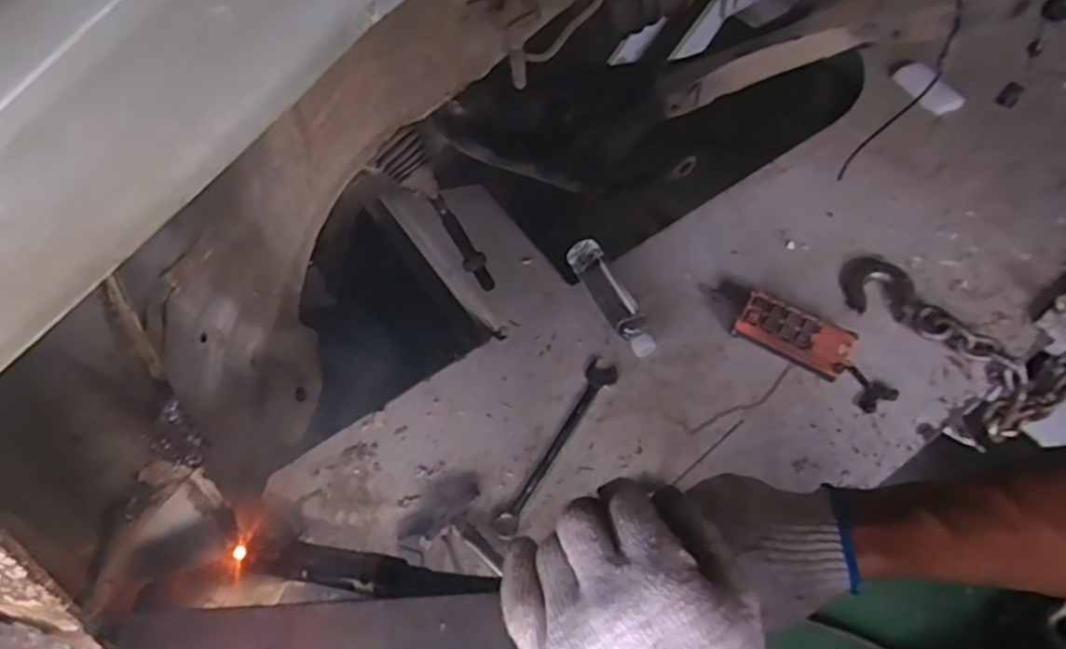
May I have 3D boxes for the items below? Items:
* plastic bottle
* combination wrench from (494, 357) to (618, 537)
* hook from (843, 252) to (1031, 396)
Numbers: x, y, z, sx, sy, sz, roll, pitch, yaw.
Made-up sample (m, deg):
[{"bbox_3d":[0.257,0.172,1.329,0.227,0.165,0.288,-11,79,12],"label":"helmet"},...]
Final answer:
[{"bbox_3d":[0.123,-0.046,1.042,0.059,0.049,0.219,-29,62,-13],"label":"plastic bottle"},{"bbox_3d":[0.036,0.171,0.947,0.043,0.016,0.291,27,66,17],"label":"combination wrench"},{"bbox_3d":[0.604,-0.009,1.005,0.288,0.029,0.104,30,67,19],"label":"hook"}]

